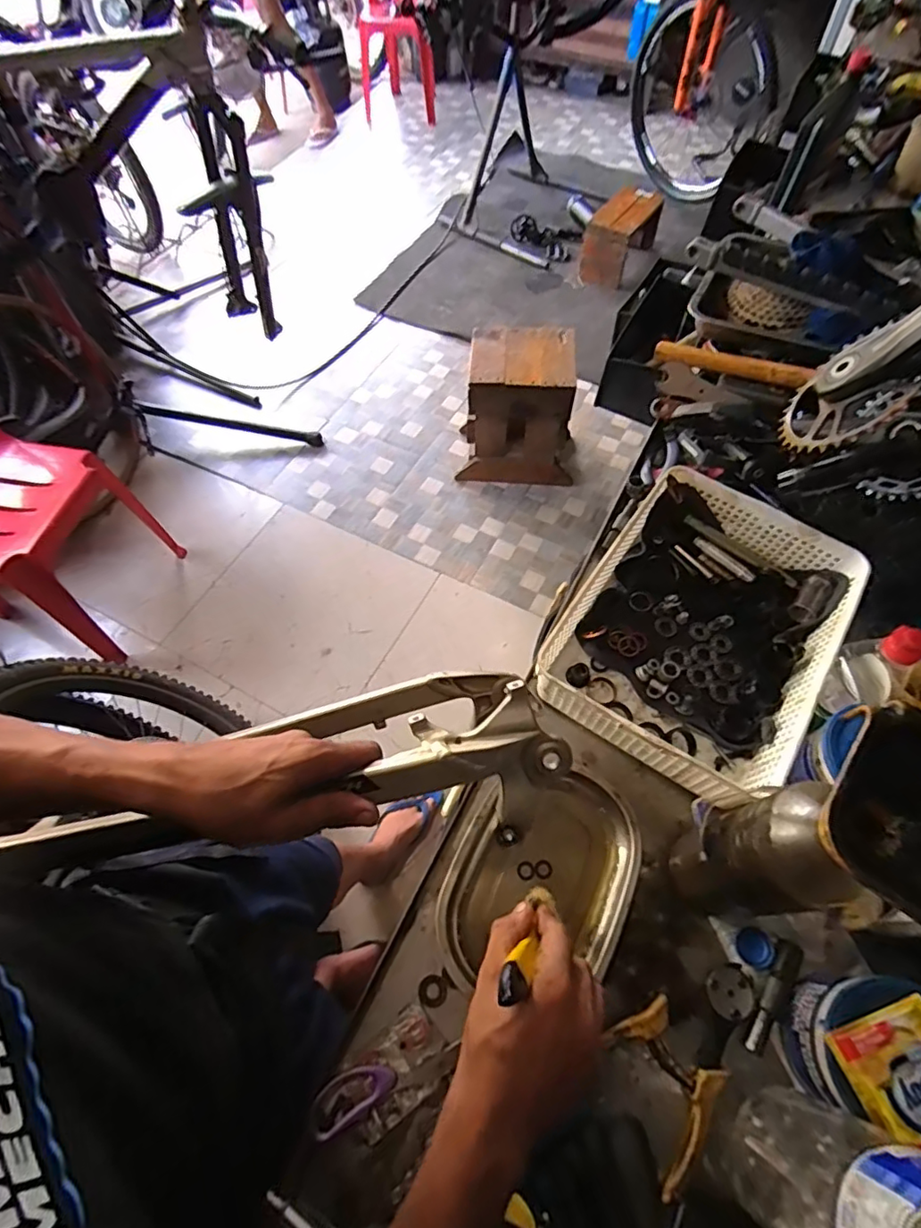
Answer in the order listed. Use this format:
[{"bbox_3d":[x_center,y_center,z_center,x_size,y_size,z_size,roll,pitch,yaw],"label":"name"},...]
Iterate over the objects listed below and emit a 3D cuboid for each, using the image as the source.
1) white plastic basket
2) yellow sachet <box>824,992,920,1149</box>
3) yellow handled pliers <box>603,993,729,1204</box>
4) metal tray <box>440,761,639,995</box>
[{"bbox_3d":[0.265,0.012,0.619,0.245,0.078,0.330,32,69,16],"label":"white plastic basket"},{"bbox_3d":[0.313,0.328,0.381,0.076,0.012,0.092,-16,62,-8],"label":"yellow sachet"},{"bbox_3d":[0.171,0.385,0.455,0.083,0.014,0.107,-24,66,-10],"label":"yellow handled pliers"},{"bbox_3d":[0.076,0.244,0.529,0.157,0.023,0.195,19,66,11],"label":"metal tray"}]

